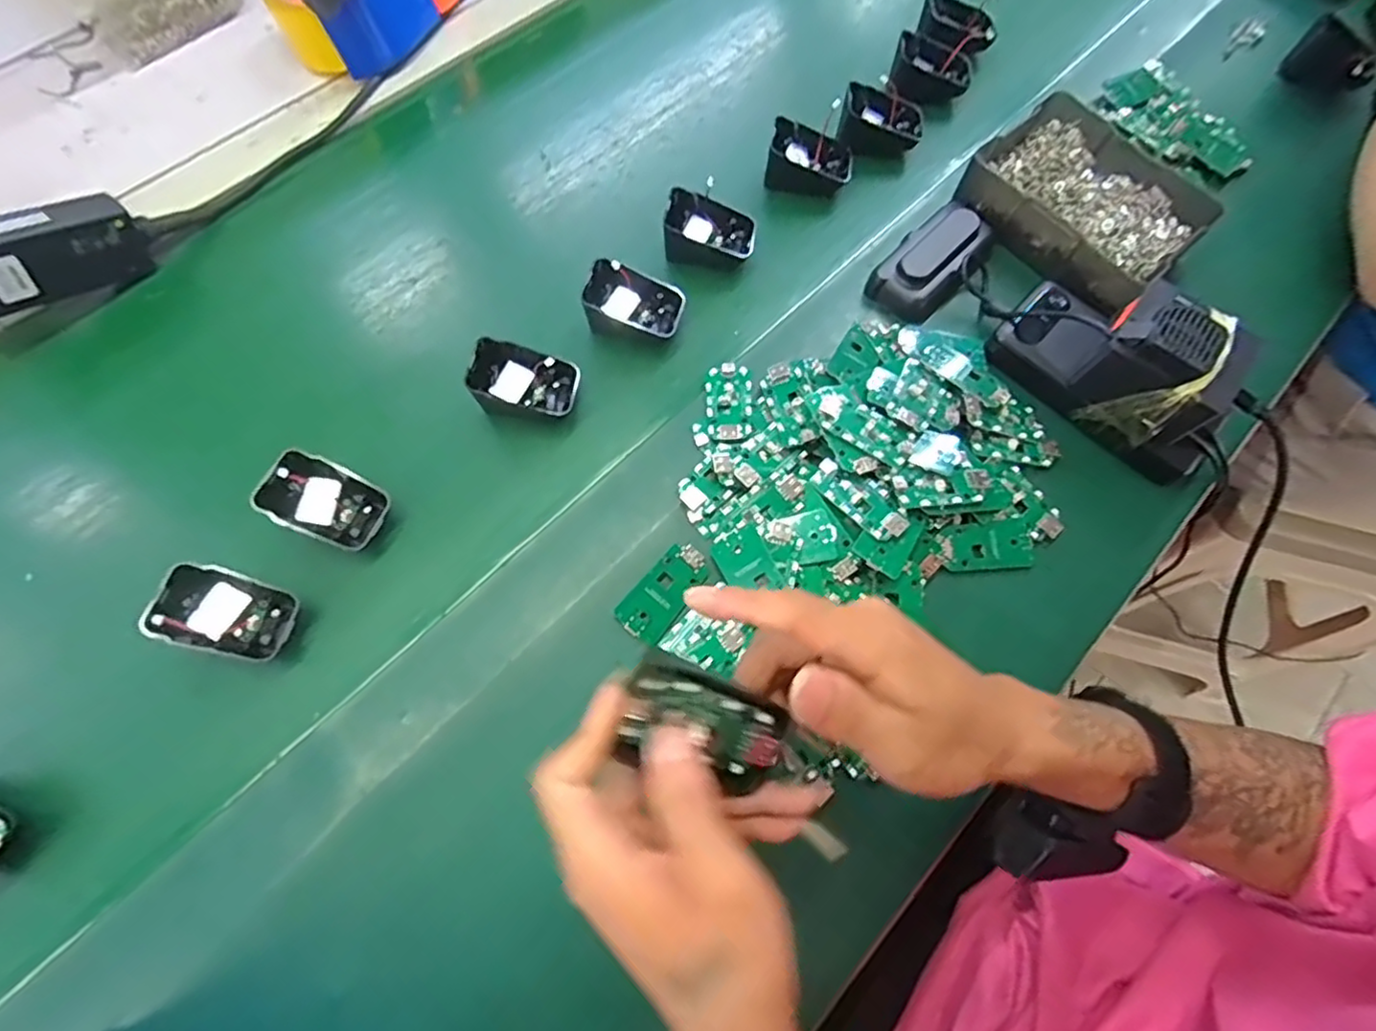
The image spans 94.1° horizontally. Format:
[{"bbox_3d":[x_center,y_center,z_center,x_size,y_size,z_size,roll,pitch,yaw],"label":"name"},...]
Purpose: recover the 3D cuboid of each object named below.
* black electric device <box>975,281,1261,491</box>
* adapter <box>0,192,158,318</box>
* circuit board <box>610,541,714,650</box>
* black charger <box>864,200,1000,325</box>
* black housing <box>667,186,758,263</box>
[{"bbox_3d":[0.290,-0.108,0.418,0.148,0.073,0.073,41,75,13],"label":"black electric device"},{"bbox_3d":[-0.442,-0.178,0.443,0.029,0.056,0.117,39,53,13],"label":"adapter"},{"bbox_3d":[-0.014,0.046,0.392,0.030,0.006,0.063,38,74,12],"label":"circuit board"},{"bbox_3d":[0.186,-0.191,0.481,0.054,0.038,0.105,40,75,13],"label":"black charger"},{"bbox_3d":[0.017,-0.213,0.486,0.066,0.038,0.050,3,70,1],"label":"black housing"}]

